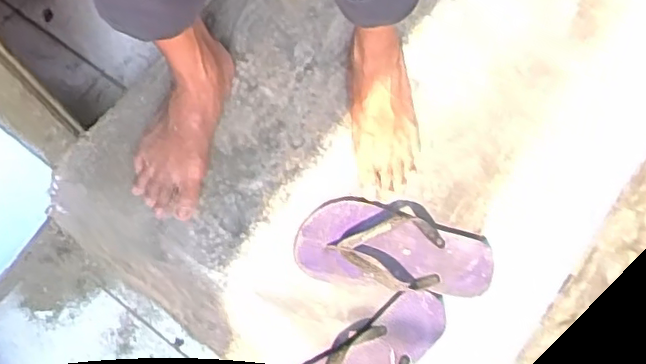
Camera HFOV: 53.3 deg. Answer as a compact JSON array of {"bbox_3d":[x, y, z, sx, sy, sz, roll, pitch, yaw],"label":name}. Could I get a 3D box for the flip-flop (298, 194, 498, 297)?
[{"bbox_3d":[0.105,0.087,0.864,0.279,0.048,0.113,11,70,-14],"label":"flip-flop"}]

